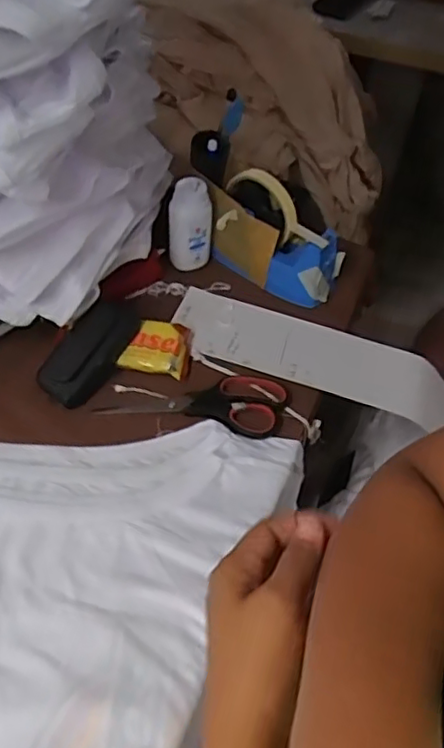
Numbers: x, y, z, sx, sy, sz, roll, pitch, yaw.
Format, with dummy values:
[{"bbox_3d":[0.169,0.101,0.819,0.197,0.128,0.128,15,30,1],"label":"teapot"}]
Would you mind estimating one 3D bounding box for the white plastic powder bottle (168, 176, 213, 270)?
[{"bbox_3d":[-0.033,-0.155,0.657,0.045,0.100,0.025,1,53,-3],"label":"white plastic powder bottle"}]

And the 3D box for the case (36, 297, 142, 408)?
[{"bbox_3d":[-0.125,-0.023,0.588,0.051,0.035,0.107,34,82,20],"label":"case"}]

